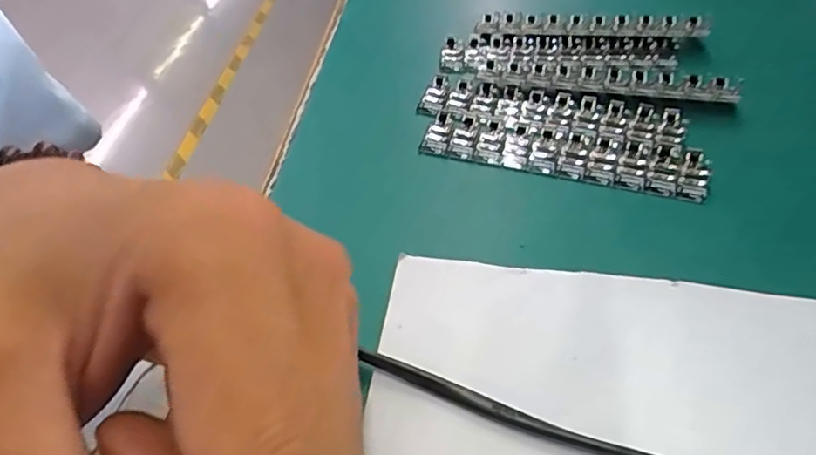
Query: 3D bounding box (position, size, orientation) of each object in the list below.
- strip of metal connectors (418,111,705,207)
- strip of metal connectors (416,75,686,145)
[{"bbox_3d":[0.061,-0.030,0.243,0.107,0.008,0.022,13,49,15],"label":"strip of metal connectors"},{"bbox_3d":[0.059,-0.050,0.258,0.107,0.004,0.026,14,49,16],"label":"strip of metal connectors"}]

